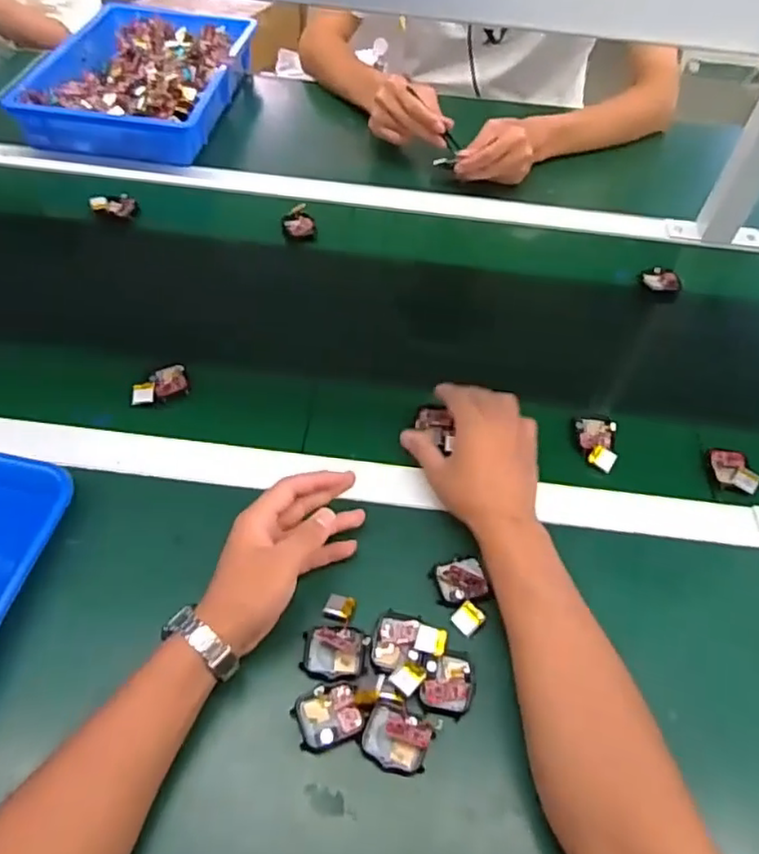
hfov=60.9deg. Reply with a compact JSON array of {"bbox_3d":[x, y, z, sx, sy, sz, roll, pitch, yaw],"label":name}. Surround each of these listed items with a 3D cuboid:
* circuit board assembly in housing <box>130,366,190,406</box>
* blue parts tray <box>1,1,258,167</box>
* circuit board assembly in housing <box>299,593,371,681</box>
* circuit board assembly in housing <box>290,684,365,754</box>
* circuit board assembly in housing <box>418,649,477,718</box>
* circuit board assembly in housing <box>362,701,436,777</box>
[{"bbox_3d":[-0.213,-0.039,0.624,0.054,0.017,0.035,-19,57,-18],"label":"circuit board assembly in housing"},{"bbox_3d":[-0.342,-0.511,0.938,0.260,0.058,0.359,7,52,1],"label":"blue parts tray"},{"bbox_3d":[-0.030,0.155,0.480,0.047,0.013,0.062,11,53,4],"label":"circuit board assembly in housing"},{"bbox_3d":[-0.036,0.202,0.451,0.046,0.005,0.039,-18,56,-18],"label":"circuit board assembly in housing"},{"bbox_3d":[0.050,0.185,0.465,0.038,0.011,0.040,12,53,5],"label":"circuit board assembly in housing"},{"bbox_3d":[0.012,0.216,0.446,0.045,0.017,0.037,20,54,10],"label":"circuit board assembly in housing"}]

